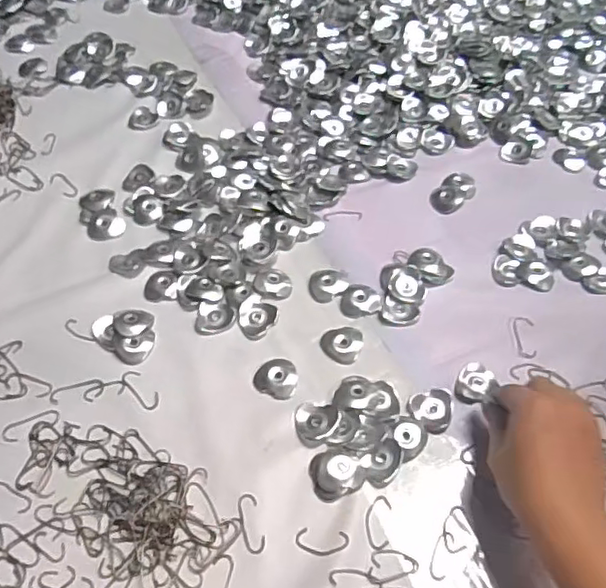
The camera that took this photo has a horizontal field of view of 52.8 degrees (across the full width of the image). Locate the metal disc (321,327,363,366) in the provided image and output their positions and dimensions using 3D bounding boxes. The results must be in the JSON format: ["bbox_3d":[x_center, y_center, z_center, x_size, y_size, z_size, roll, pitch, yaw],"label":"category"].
[{"bbox_3d":[0.035,0.043,0.541,0.035,0.005,0.035,0,53,1],"label":"metal disc"}]

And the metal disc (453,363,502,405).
[{"bbox_3d":[0.142,0.074,0.511,0.035,0.009,0.030,-36,60,-24],"label":"metal disc"}]

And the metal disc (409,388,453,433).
[{"bbox_3d":[0.108,0.092,0.501,0.035,0.006,0.035,0,53,1],"label":"metal disc"}]

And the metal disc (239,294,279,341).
[{"bbox_3d":[-0.043,0.020,0.554,0.035,0.007,0.037,0,53,1],"label":"metal disc"}]

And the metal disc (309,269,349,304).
[{"bbox_3d":[0.024,-0.009,0.581,0.038,0.004,0.034,-26,57,-18],"label":"metal disc"}]

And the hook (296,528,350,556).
[{"bbox_3d":[0.014,0.178,0.439,0.038,0.004,0.018,4,53,4],"label":"hook"}]

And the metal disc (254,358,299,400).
[{"bbox_3d":[-0.022,0.071,0.521,0.037,0.005,0.034,19,70,13],"label":"metal disc"}]

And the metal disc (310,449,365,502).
[{"bbox_3d":[0.026,0.137,0.468,0.039,0.006,0.036,0,53,1],"label":"metal disc"}]

